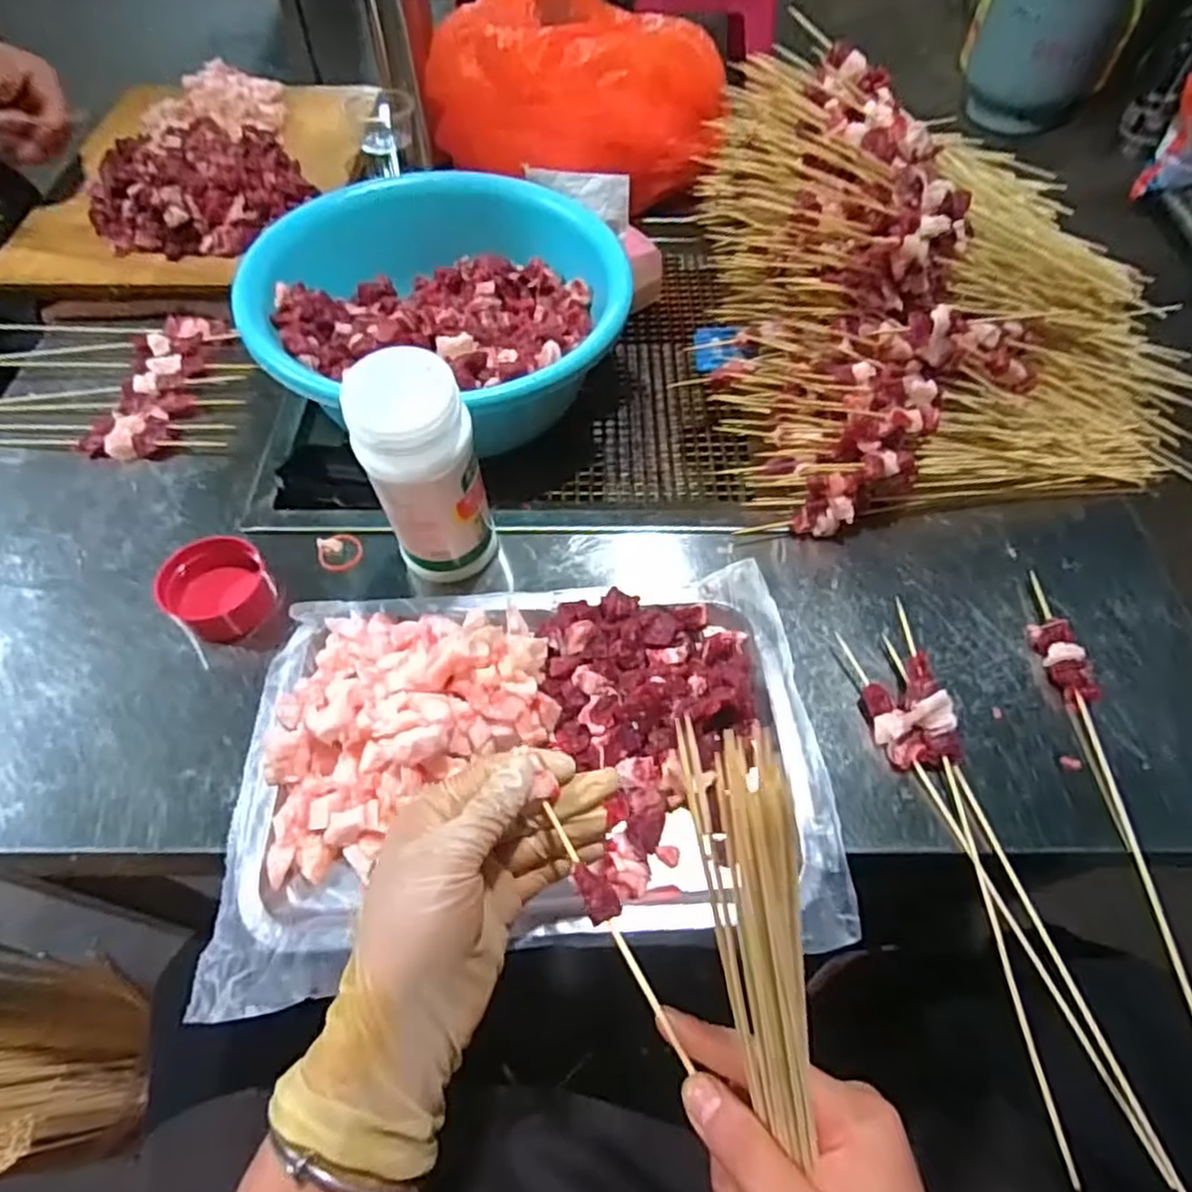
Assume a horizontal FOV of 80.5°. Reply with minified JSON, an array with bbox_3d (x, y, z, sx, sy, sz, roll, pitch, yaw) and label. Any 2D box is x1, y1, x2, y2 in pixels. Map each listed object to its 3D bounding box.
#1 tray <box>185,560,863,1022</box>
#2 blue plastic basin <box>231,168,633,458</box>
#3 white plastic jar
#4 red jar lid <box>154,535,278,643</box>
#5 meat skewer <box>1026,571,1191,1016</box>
[{"bbox_3d":[-0.036,0.090,0.398,0.319,0.048,0.216,-5,58,-3],"label":"tray"},{"bbox_3d":[-0.117,-0.225,0.574,0.266,0.101,0.266,0,57,0],"label":"blue plastic basin"},{"bbox_3d":[-0.100,-0.064,0.429,0.063,0.164,0.053,-14,59,-9],"label":"white plastic jar"},{"bbox_3d":[-0.252,-0.007,0.470,0.060,0.033,0.062,0,57,0],"label":"red jar lid"},{"bbox_3d":[0.302,0.110,0.405,0.021,0.016,0.291,-2,58,-1],"label":"meat skewer"}]

